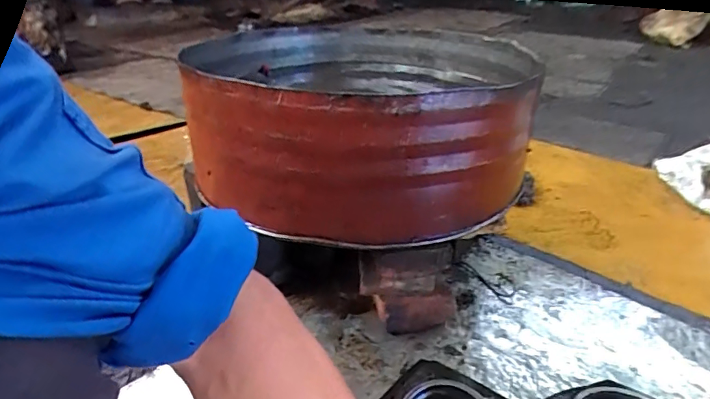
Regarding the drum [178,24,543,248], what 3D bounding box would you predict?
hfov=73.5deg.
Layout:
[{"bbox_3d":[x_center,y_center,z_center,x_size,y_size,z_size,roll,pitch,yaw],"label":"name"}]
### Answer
[{"bbox_3d":[0.010,-0.139,0.738,0.475,0.197,0.459,0,29,0],"label":"drum"}]

